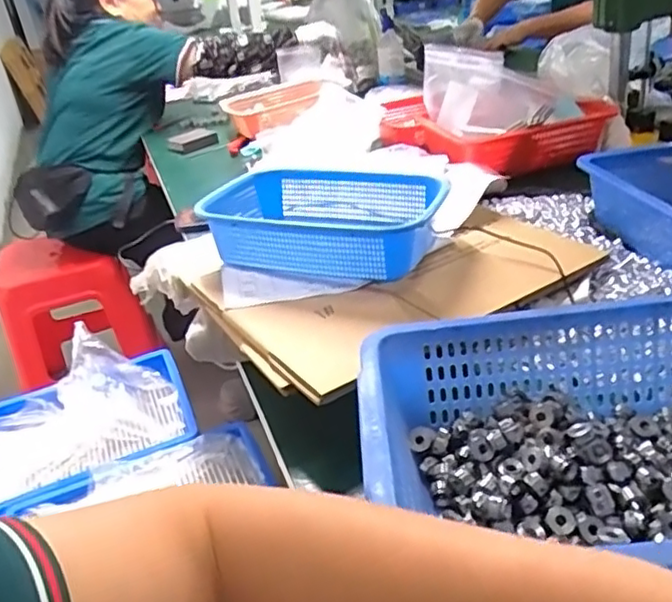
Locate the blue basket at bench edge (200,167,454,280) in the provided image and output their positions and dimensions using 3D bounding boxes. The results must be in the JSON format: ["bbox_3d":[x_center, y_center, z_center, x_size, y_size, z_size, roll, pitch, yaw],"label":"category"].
[{"bbox_3d":[-0.012,-0.100,0.791,0.285,0.073,0.195,4,33,18],"label":"blue basket at bench edge"}]

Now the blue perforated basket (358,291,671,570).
[{"bbox_3d":[0.199,0.106,0.464,0.349,0.105,0.260,-5,32,3],"label":"blue perforated basket"}]

